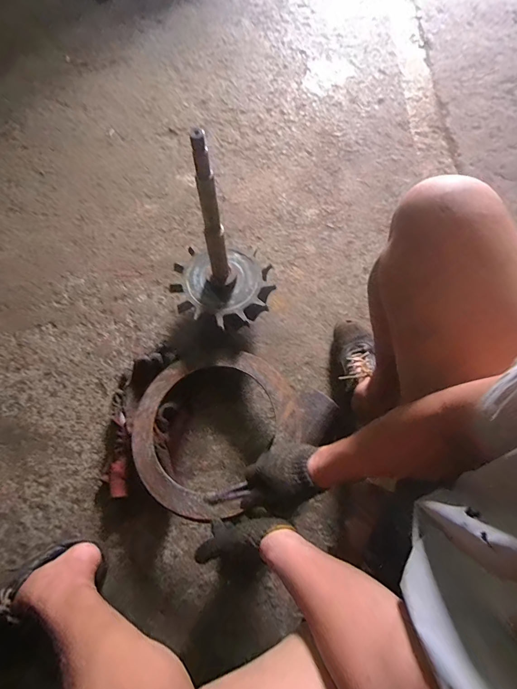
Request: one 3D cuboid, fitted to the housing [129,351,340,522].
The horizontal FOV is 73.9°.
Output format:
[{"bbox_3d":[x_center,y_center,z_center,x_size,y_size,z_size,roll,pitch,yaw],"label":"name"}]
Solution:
[{"bbox_3d":[-0.082,0.169,0.732,0.364,0.063,0.365,0,70,0],"label":"housing"}]

